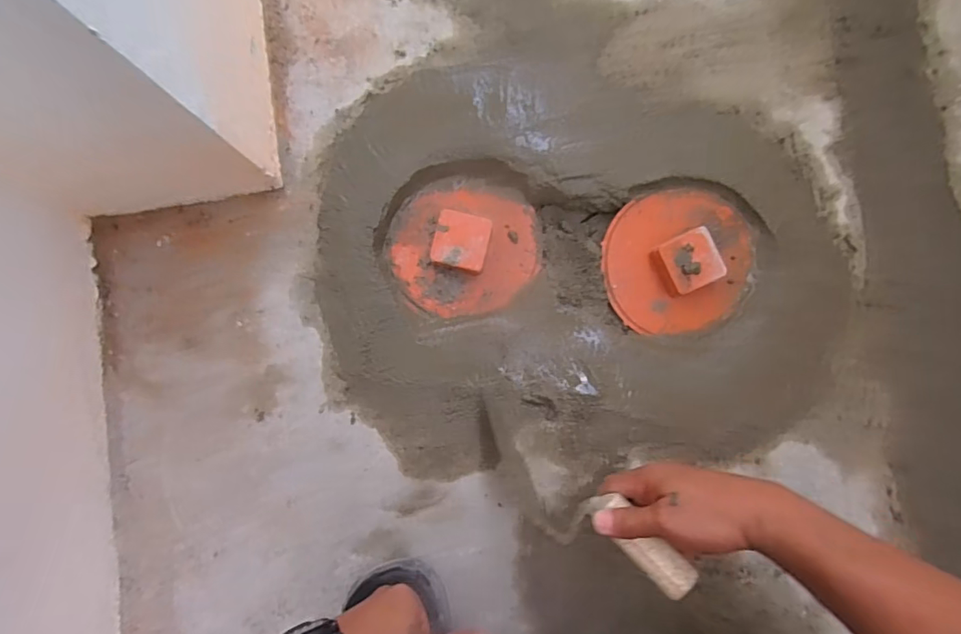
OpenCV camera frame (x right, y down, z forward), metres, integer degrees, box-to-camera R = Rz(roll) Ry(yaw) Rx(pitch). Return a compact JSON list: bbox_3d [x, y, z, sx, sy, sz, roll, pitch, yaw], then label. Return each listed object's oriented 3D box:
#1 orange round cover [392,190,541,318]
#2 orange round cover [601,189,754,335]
[{"bbox_3d":[-0.016,-0.072,0.541,0.154,0.036,0.135,-7,87,-1],"label":"orange round cover"},{"bbox_3d":[0.214,-0.061,0.539,0.156,0.035,0.147,0,87,-1],"label":"orange round cover"}]

